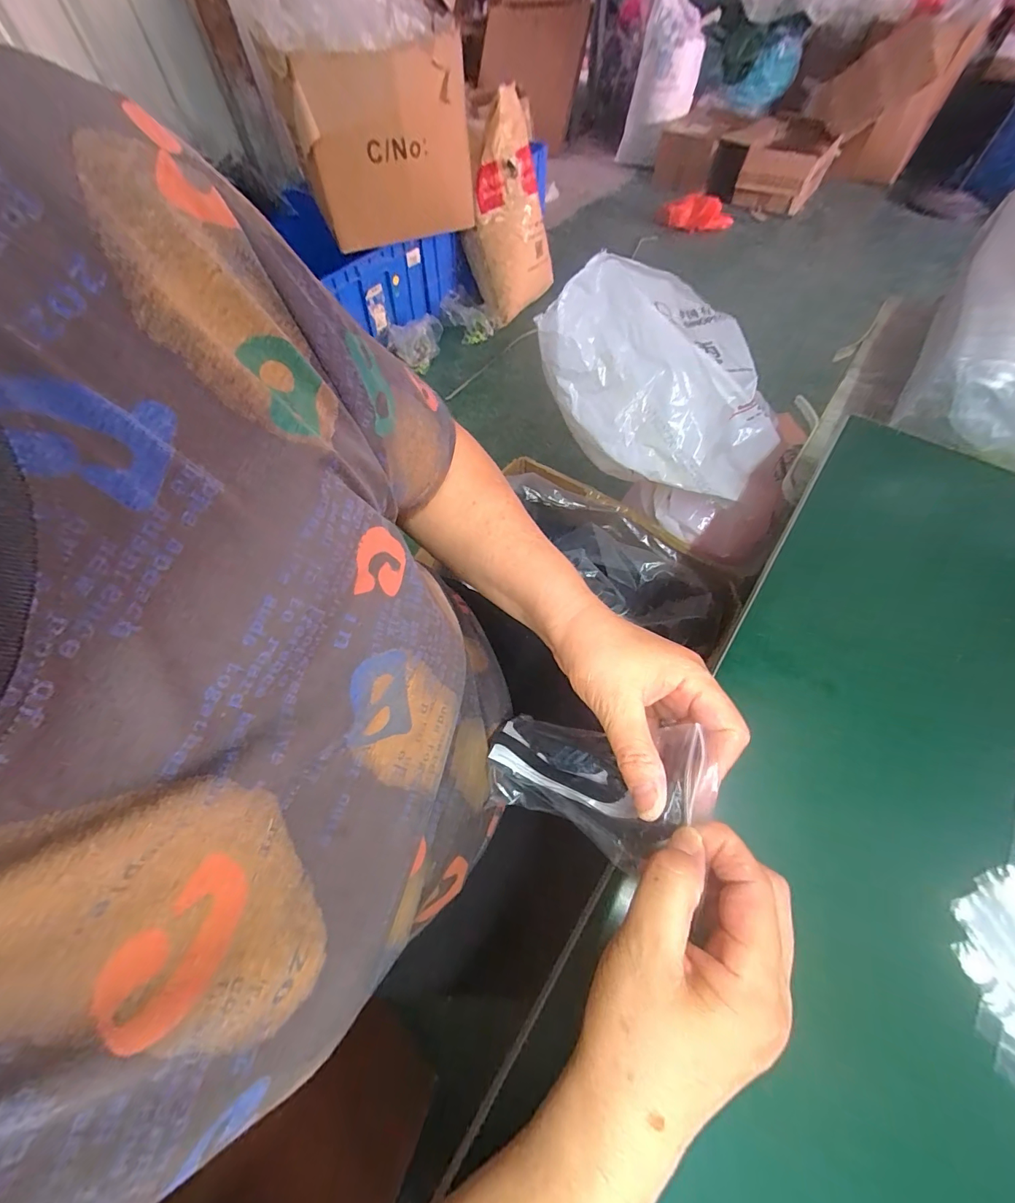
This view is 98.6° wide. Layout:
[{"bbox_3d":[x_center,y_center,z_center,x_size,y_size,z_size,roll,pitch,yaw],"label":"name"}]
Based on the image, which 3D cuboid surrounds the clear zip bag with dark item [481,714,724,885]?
[{"bbox_3d":[0.044,0.118,0.286,0.176,0.037,0.071,-14,45,47],"label":"clear zip bag with dark item"}]

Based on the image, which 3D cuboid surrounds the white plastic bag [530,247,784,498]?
[{"bbox_3d":[0.293,-0.409,0.774,0.399,0.231,0.327,33,65,19],"label":"white plastic bag"}]

